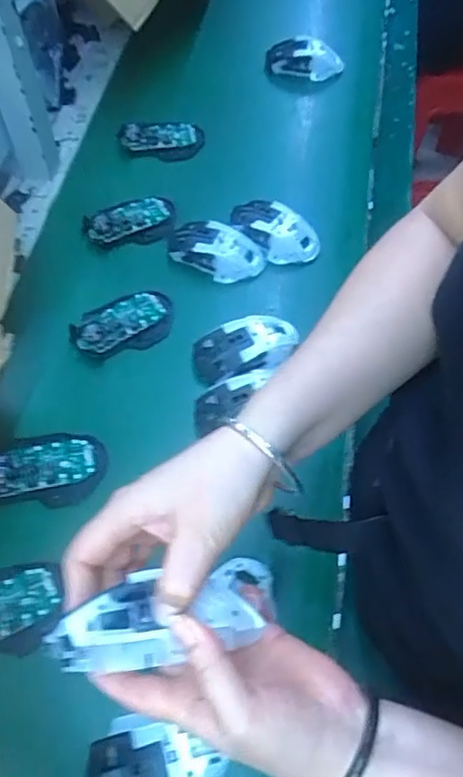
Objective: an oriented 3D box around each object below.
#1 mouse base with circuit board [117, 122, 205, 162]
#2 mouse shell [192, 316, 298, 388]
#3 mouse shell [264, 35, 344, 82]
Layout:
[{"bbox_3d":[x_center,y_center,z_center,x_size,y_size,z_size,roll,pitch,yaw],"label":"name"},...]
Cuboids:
[{"bbox_3d":[-0.096,-0.343,0.800,0.113,0.016,0.060,-4,60,-4],"label":"mouse base with circuit board"},{"bbox_3d":[0.016,-0.046,0.624,0.117,0.036,0.066,-18,62,-11],"label":"mouse shell"},{"bbox_3d":[0.111,-0.501,0.882,0.115,0.029,0.071,6,60,2],"label":"mouse shell"}]

